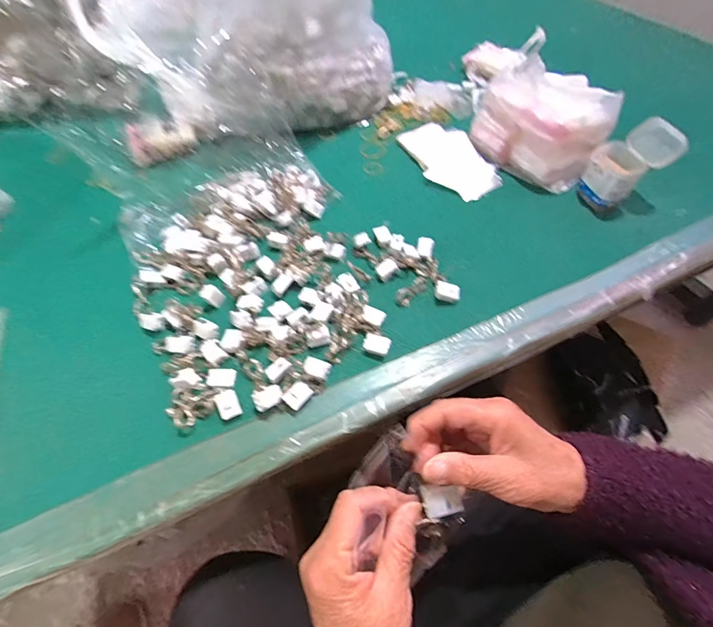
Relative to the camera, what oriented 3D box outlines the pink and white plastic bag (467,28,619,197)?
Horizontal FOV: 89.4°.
[{"bbox_3d":[0.262,-0.313,0.562,0.099,0.128,0.241,-29,60,-15],"label":"pink and white plastic bag"}]

